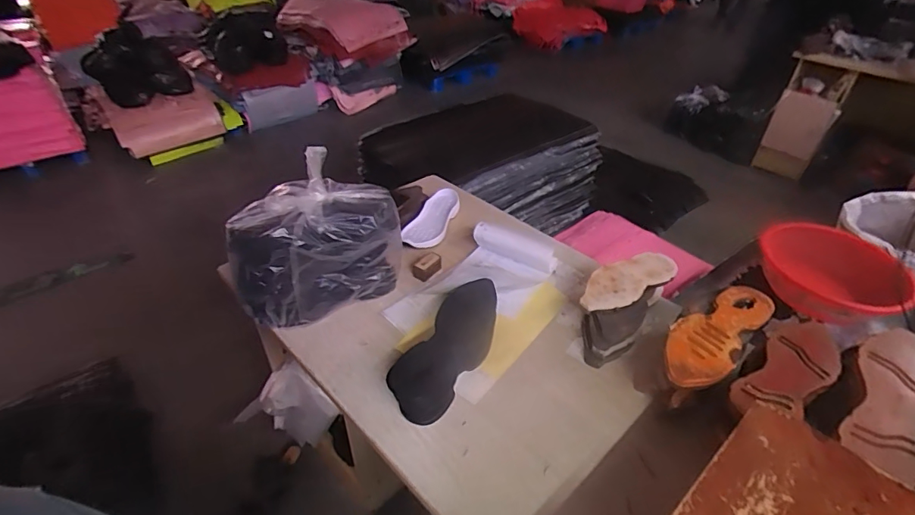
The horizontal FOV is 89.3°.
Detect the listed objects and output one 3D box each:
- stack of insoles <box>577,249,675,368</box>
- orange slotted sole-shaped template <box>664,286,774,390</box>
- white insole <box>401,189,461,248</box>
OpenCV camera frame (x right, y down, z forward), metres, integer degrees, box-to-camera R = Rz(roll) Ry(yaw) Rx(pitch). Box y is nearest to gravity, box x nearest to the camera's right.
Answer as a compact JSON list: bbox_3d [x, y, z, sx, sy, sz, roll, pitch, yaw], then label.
[{"bbox_3d":[0.314,0.092,0.905,0.113,0.128,0.225,30,48,26],"label":"stack of insoles"},{"bbox_3d":[0.426,0.117,0.759,0.286,0.018,0.096,-30,52,-32],"label":"orange slotted sole-shaped template"},{"bbox_3d":[-0.057,-0.099,1.172,0.092,0.021,0.235,20,44,17],"label":"white insole"}]

